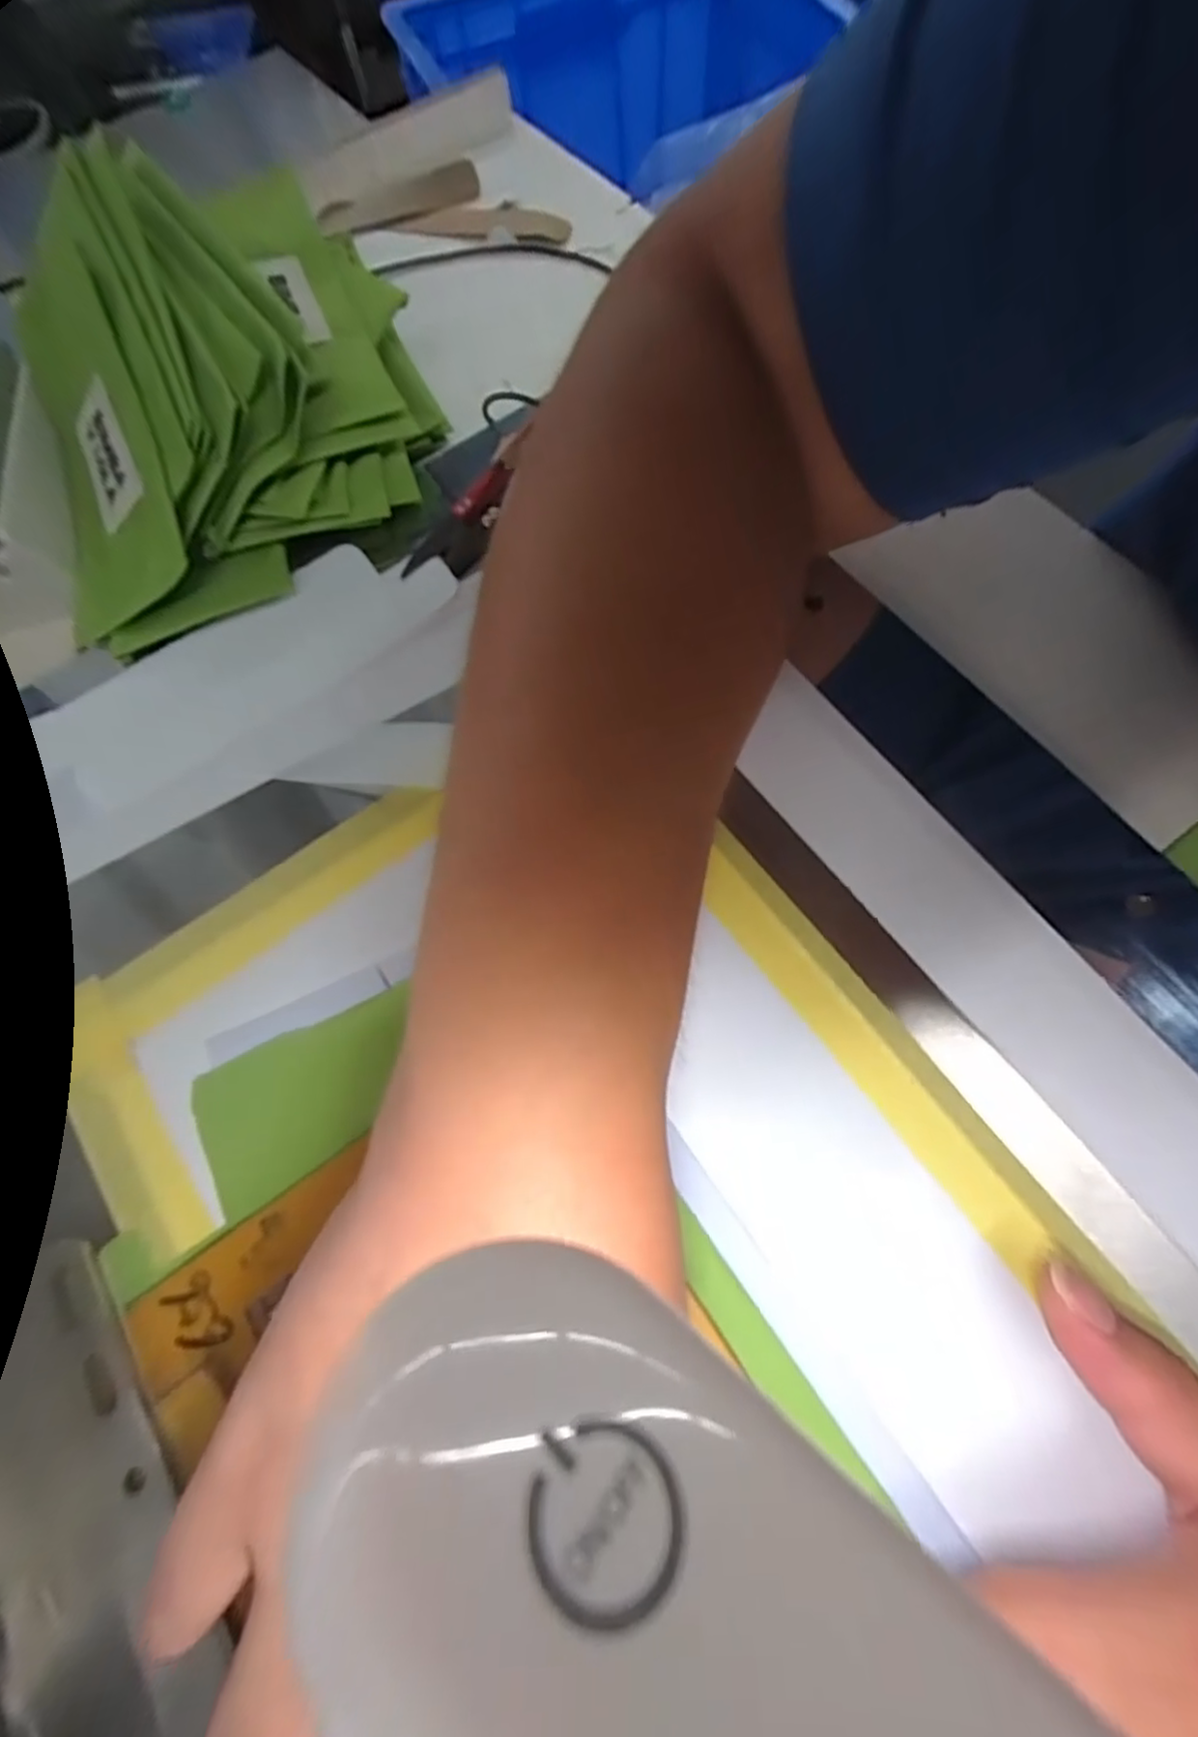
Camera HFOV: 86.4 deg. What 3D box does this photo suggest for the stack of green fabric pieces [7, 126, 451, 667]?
[{"bbox_3d":[-0.163,-0.210,0.269,0.172,0.064,0.197,-19,72,-4],"label":"stack of green fabric pieces"}]

